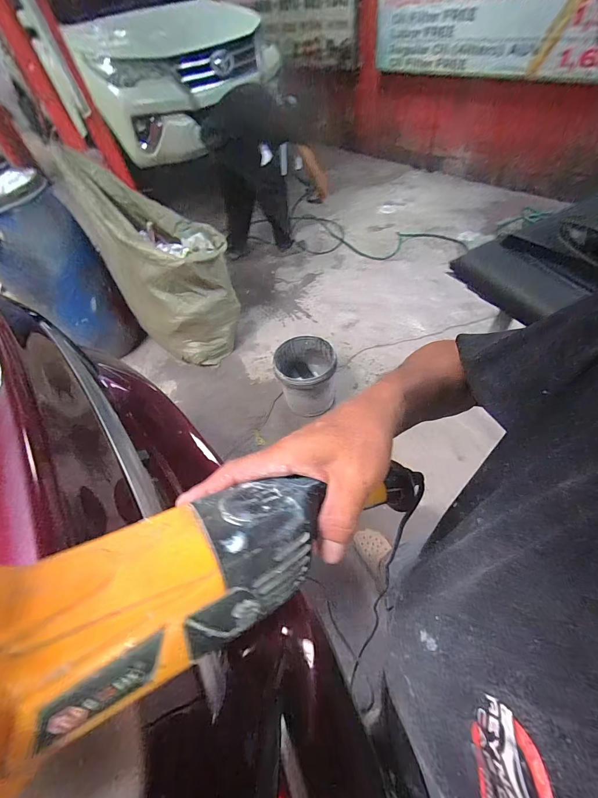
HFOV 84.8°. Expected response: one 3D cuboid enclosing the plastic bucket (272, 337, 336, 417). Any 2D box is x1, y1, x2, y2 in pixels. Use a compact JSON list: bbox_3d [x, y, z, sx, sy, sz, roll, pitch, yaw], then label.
[{"bbox_3d":[0.034,-0.090,1.668,0.293,0.328,0.314,-4,53,6],"label":"plastic bucket"}]

